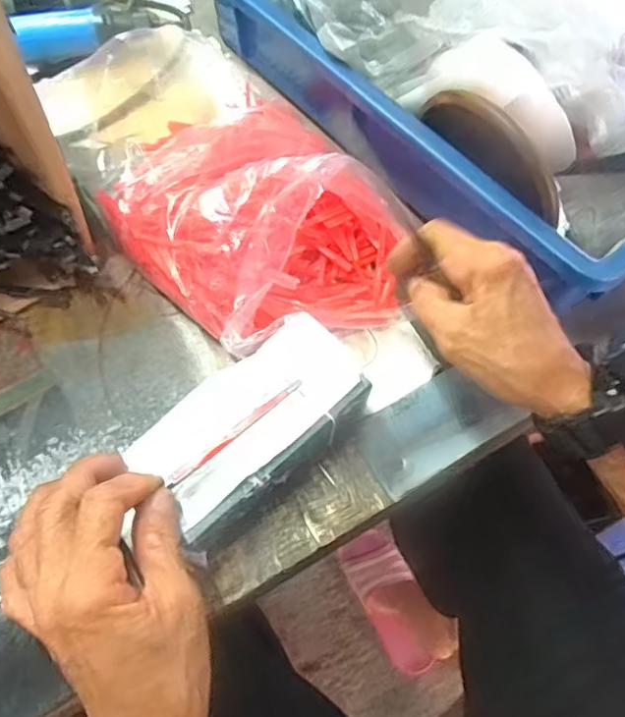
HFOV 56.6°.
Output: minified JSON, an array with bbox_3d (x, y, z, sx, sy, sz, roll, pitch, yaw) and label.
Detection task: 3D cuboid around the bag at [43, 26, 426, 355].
[{"bbox_3d":[-0.067,-0.130,0.408,0.156,0.074,0.291,-28,67,-17],"label":"bag"}]

